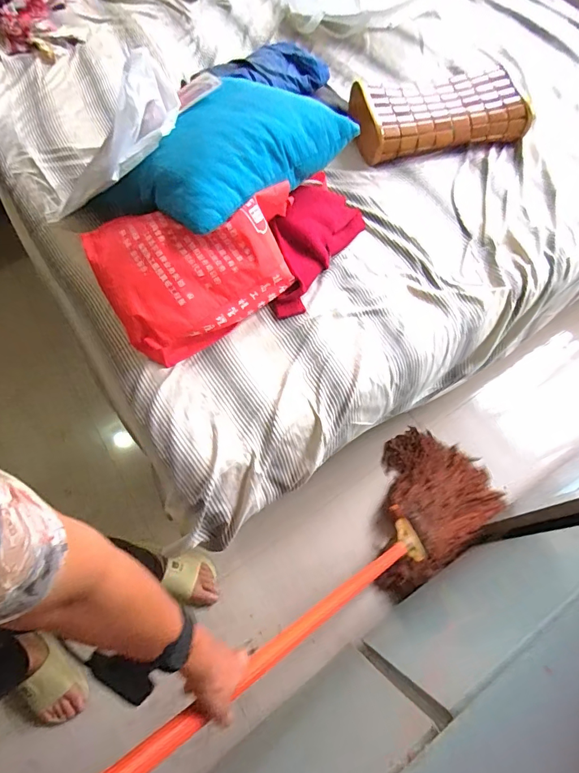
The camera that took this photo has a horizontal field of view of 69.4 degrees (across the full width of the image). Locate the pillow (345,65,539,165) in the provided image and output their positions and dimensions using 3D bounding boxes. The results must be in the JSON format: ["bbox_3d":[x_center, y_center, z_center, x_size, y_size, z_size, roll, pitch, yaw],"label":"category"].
[{"bbox_3d":[0.350,-0.637,0.985,0.397,0.094,0.189,-8,65,-5],"label":"pillow"}]

